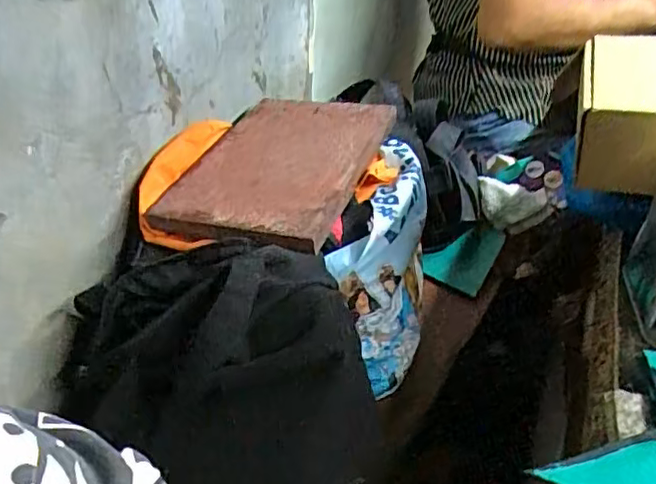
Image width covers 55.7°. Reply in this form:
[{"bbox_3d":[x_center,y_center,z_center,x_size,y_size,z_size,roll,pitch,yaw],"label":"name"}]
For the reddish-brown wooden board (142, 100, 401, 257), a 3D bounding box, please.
[{"bbox_3d":[-0.053,-0.088,0.682,0.187,0.018,0.285,7,39,21],"label":"reddish-brown wooden board"}]

